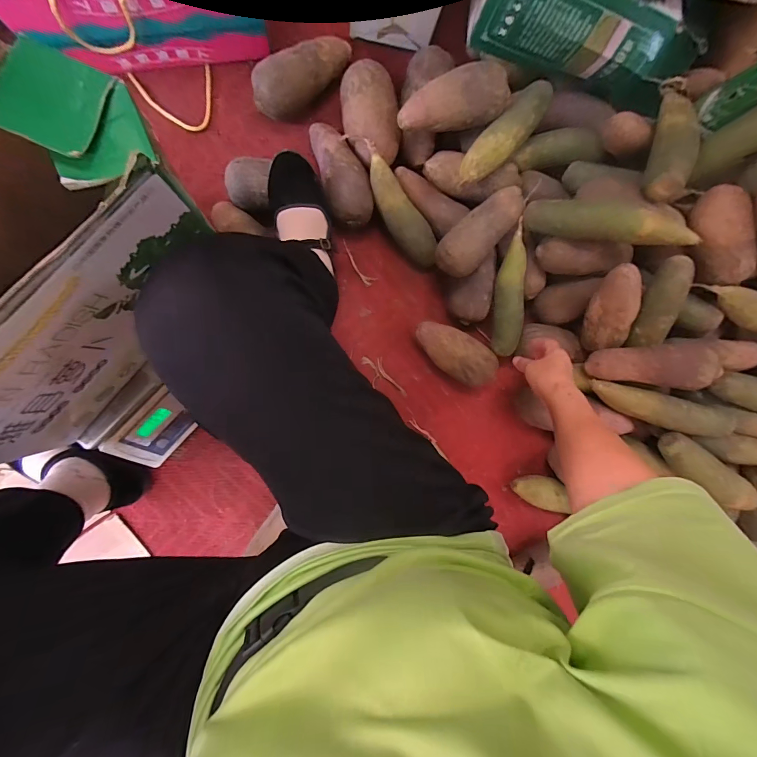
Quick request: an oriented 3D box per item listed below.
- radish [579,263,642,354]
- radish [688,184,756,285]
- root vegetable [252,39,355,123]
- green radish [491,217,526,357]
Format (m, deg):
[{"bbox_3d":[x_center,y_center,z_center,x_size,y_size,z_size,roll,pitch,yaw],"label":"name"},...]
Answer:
[{"bbox_3d":[0.385,-0.113,0.608,0.061,0.057,0.144,-6,126,-7],"label":"radish"},{"bbox_3d":[0.524,-0.214,0.557,0.059,0.052,0.142,-25,97,-5],"label":"radish"},{"bbox_3d":[-0.115,-0.484,0.581,0.181,0.059,0.068,-34,98,-3],"label":"root vegetable"},{"bbox_3d":[0.227,-0.149,0.634,0.049,0.043,0.213,-4,95,-7],"label":"green radish"}]

